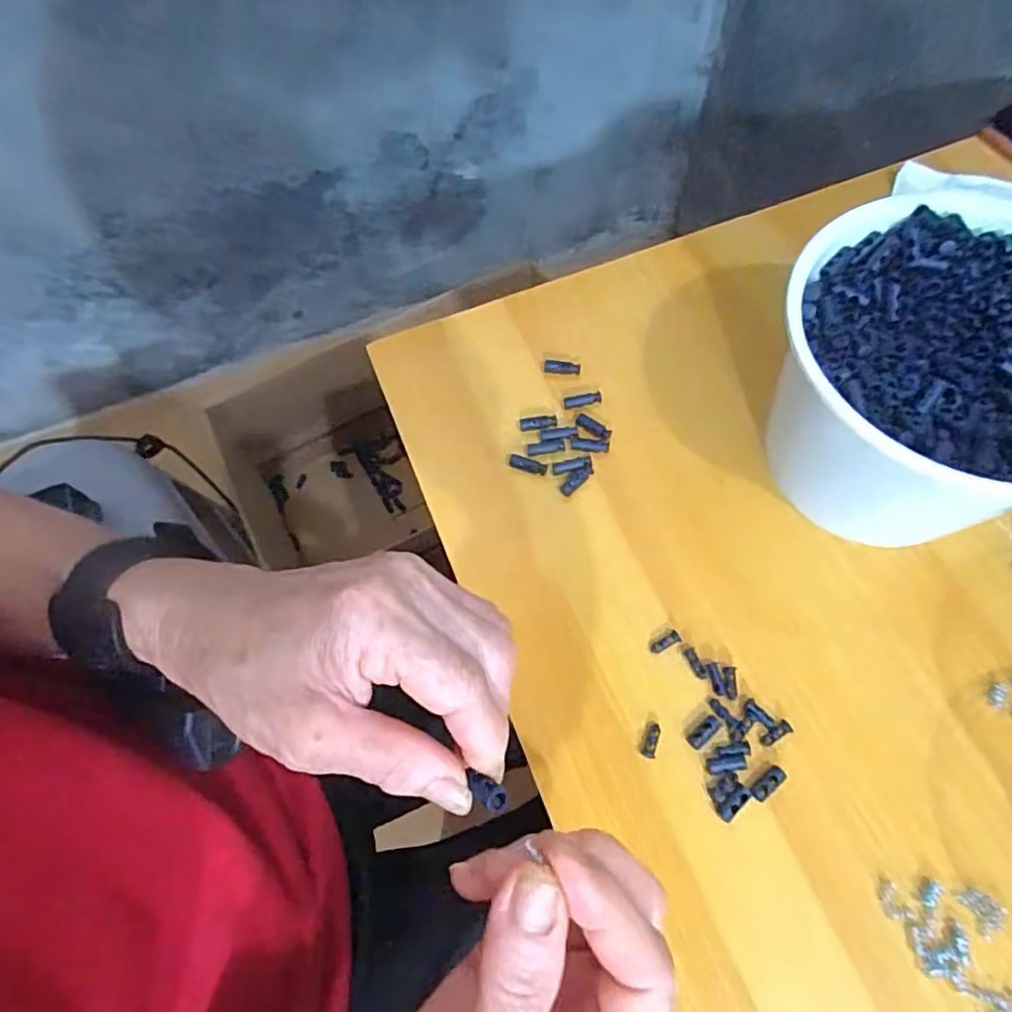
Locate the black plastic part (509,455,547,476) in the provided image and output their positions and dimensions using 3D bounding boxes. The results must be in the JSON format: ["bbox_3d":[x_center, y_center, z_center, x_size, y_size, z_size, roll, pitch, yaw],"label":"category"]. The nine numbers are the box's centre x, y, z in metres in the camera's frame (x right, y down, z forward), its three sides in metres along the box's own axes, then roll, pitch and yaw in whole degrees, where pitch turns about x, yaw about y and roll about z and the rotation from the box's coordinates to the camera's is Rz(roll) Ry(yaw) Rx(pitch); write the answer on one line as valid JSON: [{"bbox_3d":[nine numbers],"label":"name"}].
[{"bbox_3d":[0.013,-0.026,0.395,0.024,0.004,0.009,18,67,11],"label":"black plastic part"}]

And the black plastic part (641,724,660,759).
[{"bbox_3d":[0.073,0.117,0.322,0.007,0.004,0.017,15,67,10],"label":"black plastic part"}]

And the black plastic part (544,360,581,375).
[{"bbox_3d":[0.037,-0.091,0.424,0.024,0.004,0.009,10,66,7],"label":"black plastic part"}]

